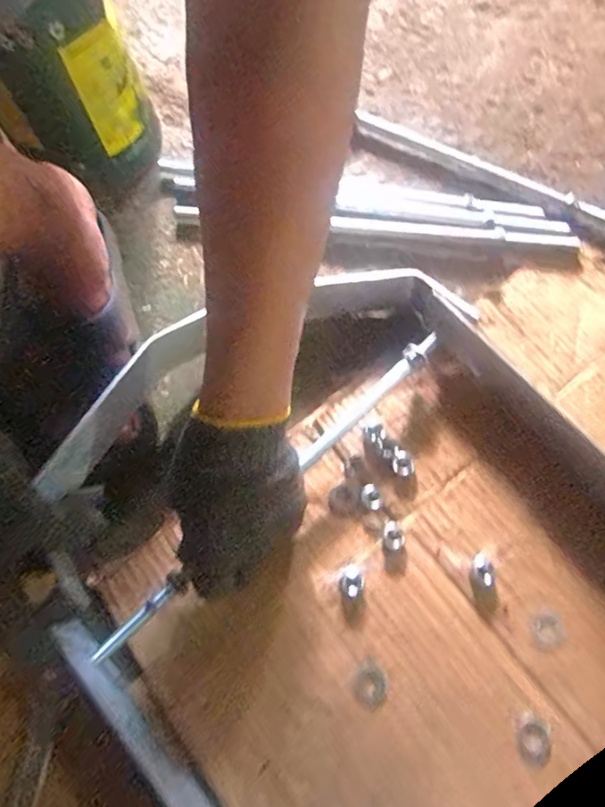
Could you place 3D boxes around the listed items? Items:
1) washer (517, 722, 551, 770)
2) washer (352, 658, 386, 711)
[{"bbox_3d":[0.168,0.247,0.369,0.023,0.004,0.029,3,69,3],"label":"washer"},{"bbox_3d":[0.051,0.212,0.385,0.026,0.004,0.030,-34,71,-11],"label":"washer"}]

